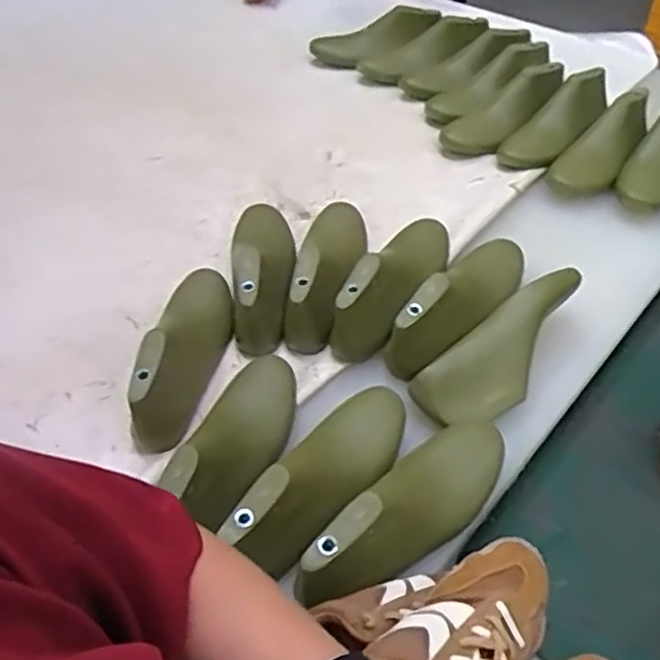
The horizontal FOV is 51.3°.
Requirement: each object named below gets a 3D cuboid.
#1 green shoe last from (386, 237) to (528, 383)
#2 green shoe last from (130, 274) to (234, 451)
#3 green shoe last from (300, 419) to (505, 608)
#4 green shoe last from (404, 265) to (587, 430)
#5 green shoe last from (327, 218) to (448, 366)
[{"bbox_3d":[0.154,-0.044,0.809,0.077,0.085,0.252,30,56,28],"label":"green shoe last"},{"bbox_3d":[-0.166,0.010,0.786,0.082,0.086,0.262,-1,47,4],"label":"green shoe last"},{"bbox_3d":[0.071,0.158,0.626,0.261,0.075,0.078,-26,49,-36],"label":"green shoe last"},{"bbox_3d":[0.205,0.022,0.762,0.247,0.069,0.082,-31,52,-22],"label":"green shoe last"},{"bbox_3d":[0.086,-0.071,0.840,0.082,0.096,0.257,18,51,20],"label":"green shoe last"}]

